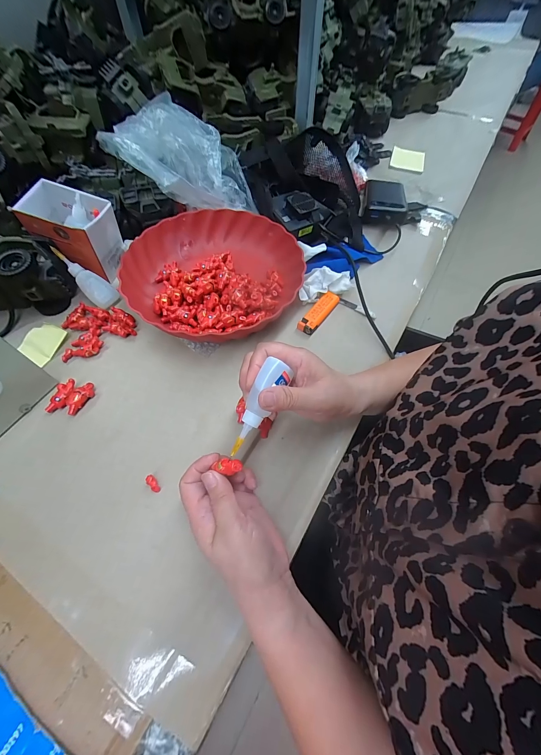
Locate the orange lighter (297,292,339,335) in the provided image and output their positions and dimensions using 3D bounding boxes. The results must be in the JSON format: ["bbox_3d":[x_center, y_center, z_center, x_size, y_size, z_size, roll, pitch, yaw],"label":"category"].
[{"bbox_3d":[0.069,-0.092,0.403,0.025,0.014,0.080,33,64,16],"label":"orange lighter"}]

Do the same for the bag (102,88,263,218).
[{"bbox_3d":[-0.155,-0.332,0.423,0.224,0.108,0.092,5,60,1],"label":"bag"}]

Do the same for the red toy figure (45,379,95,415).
[{"bbox_3d":[-0.230,0.022,0.327,0.039,0.013,0.041,6,60,2],"label":"red toy figure"}]

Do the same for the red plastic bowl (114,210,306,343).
[{"bbox_3d":[-0.082,-0.151,0.410,0.230,0.049,0.230,1,60,-1],"label":"red plastic bowl"}]

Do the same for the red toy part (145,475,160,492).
[{"bbox_3d":[-0.119,0.108,0.287,0.019,0.007,0.010,36,65,17],"label":"red toy part"}]

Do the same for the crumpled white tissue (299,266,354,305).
[{"bbox_3d":[0.079,-0.139,0.410,0.081,0.025,0.041,-11,61,-8],"label":"crumpled white tissue"}]

